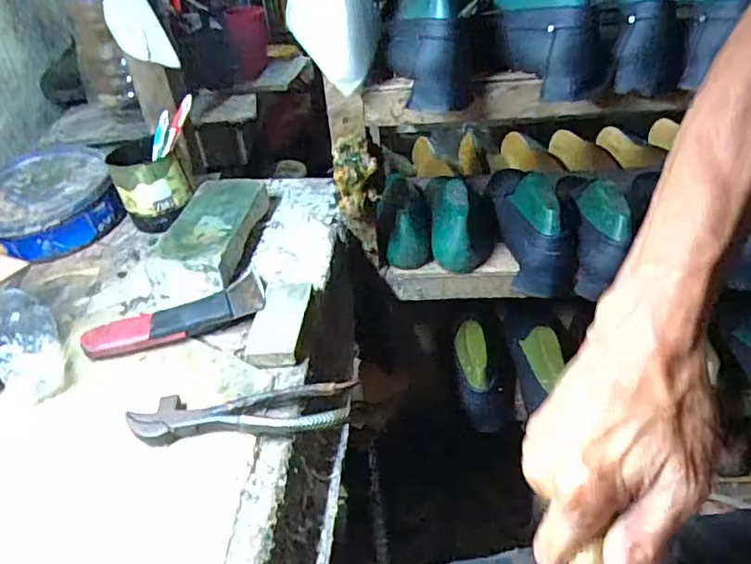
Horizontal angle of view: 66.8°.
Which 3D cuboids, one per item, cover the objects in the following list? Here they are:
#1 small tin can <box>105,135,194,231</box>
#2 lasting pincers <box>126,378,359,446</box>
[{"bbox_3d":[-0.287,-0.126,0.729,0.083,0.094,0.095,-21,41,-21],"label":"small tin can"},{"bbox_3d":[-0.111,0.108,0.471,0.181,0.025,0.045,-2,38,2],"label":"lasting pincers"}]

